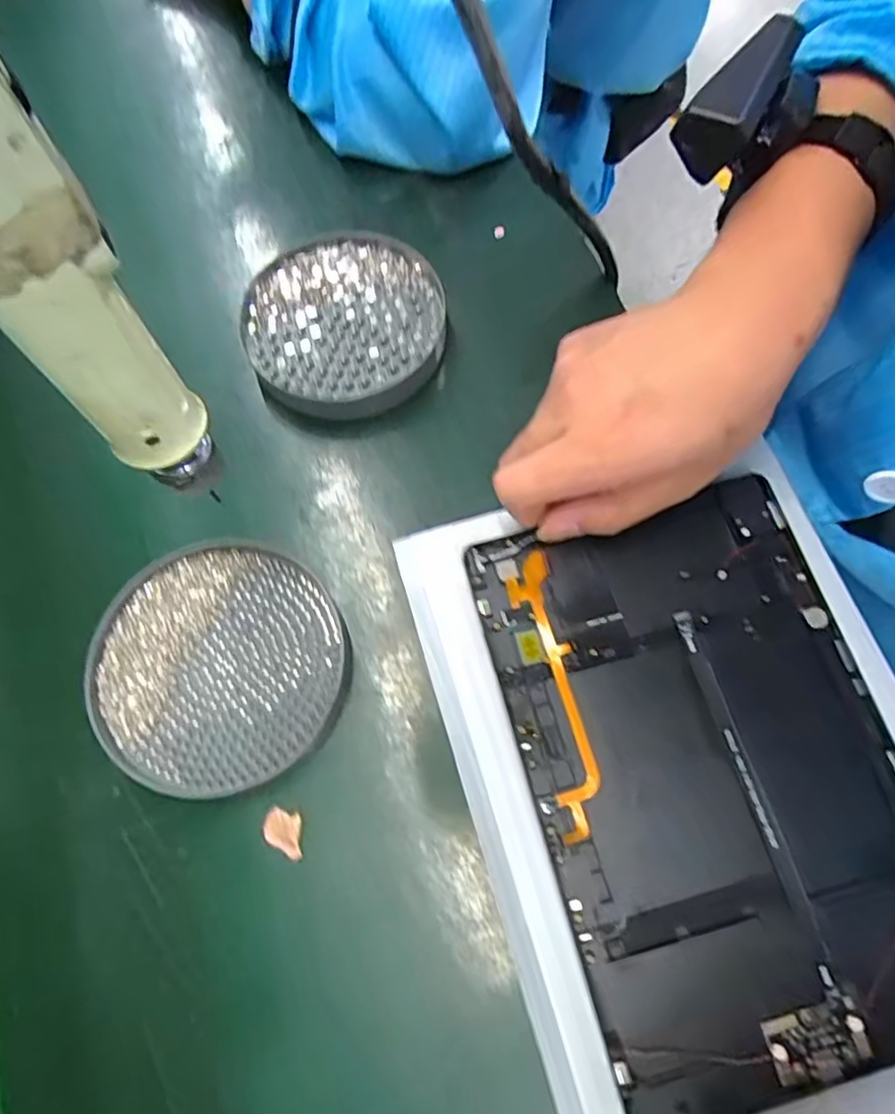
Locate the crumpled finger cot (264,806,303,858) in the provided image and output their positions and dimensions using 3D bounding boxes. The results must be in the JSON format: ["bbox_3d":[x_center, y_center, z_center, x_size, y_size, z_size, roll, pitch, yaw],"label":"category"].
[{"bbox_3d":[-0.071,0.120,0.277,0.020,0.004,0.016,15,71,10],"label":"crumpled finger cot"}]

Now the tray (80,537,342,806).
[{"bbox_3d":[-0.105,0.049,0.296,0.112,0.017,0.110,-2,69,4],"label":"tray"}]

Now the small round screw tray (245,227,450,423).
[{"bbox_3d":[-0.058,-0.132,0.364,0.111,0.022,0.112,-2,69,4],"label":"small round screw tray"}]

